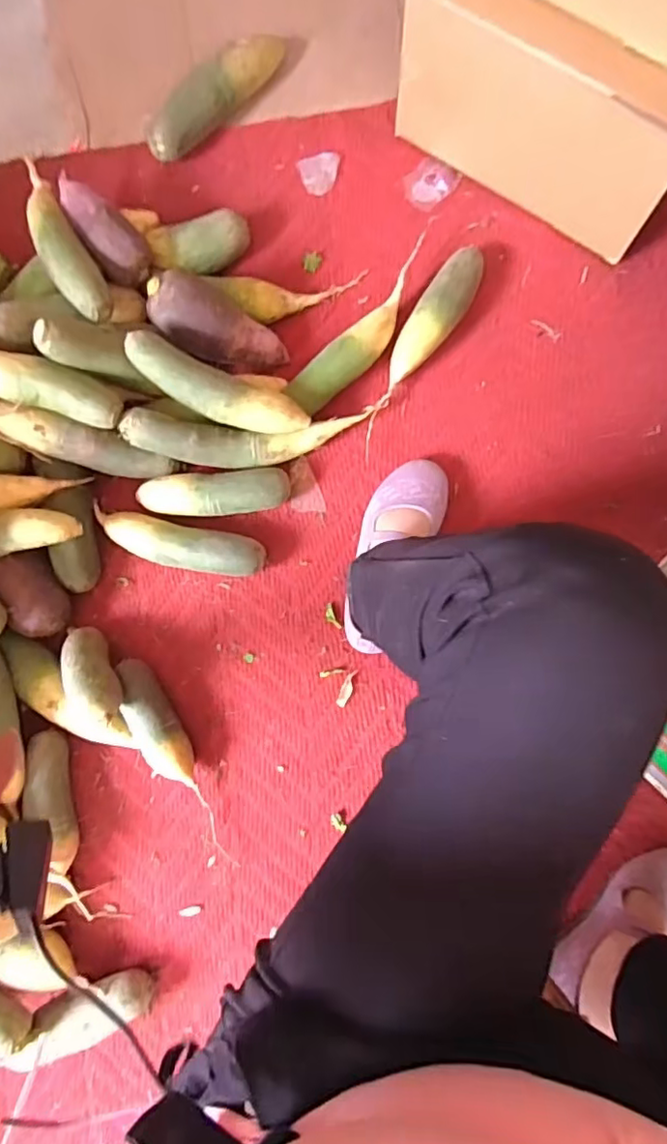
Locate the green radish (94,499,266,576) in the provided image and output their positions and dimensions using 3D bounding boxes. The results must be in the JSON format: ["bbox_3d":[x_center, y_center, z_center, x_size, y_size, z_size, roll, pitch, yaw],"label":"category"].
[{"bbox_3d":[-0.199,-0.035,0.733,0.221,0.059,0.053,14,84,6],"label":"green radish"}]

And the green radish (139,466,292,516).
[{"bbox_3d":[-0.149,-0.096,0.739,0.187,0.056,0.056,-3,83,4],"label":"green radish"}]

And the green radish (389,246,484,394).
[{"bbox_3d":[0.130,-0.322,0.750,0.056,0.048,0.197,36,87,7],"label":"green radish"}]

